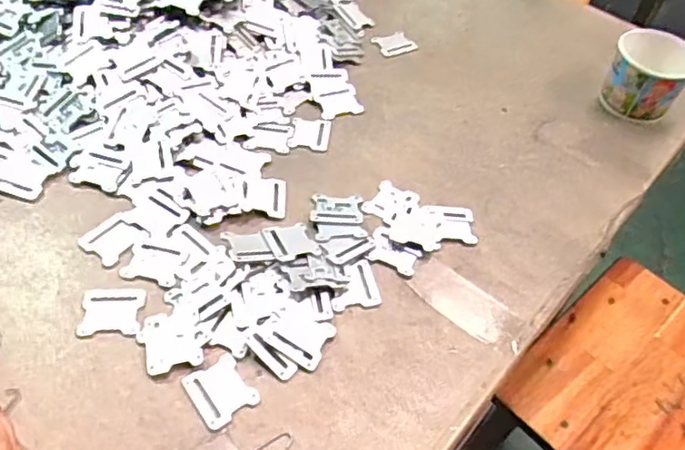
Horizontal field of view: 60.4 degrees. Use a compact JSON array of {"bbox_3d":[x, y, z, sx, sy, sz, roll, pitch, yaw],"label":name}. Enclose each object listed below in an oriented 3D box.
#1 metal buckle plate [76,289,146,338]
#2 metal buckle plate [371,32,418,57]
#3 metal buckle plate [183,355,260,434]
[{"bbox_3d":[-0.196,0.073,0.499,0.051,0.004,0.045,0,51,-5],"label":"metal buckle plate"},{"bbox_3d":[0.070,-0.241,0.780,0.053,0.009,0.039,-25,67,-18],"label":"metal buckle plate"},{"bbox_3d":[-0.095,0.129,0.458,0.044,0.004,0.049,-28,58,-25],"label":"metal buckle plate"}]

